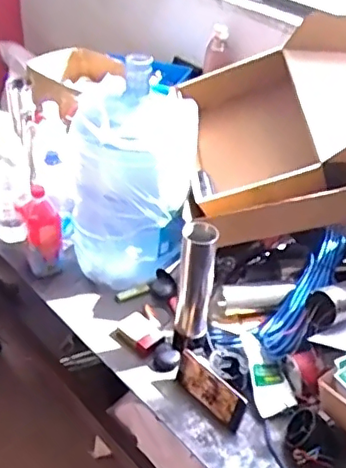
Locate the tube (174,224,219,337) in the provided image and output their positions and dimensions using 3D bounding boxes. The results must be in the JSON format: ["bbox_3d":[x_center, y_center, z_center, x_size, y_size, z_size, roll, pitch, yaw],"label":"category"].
[{"bbox_3d":[0.042,0.093,1.155,0.065,0.244,0.063,6,38,3],"label":"tube"}]

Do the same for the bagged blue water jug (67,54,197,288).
[{"bbox_3d":[-0.089,-0.129,1.351,0.278,0.405,0.267,-3,39,-8],"label":"bagged blue water jug"}]

